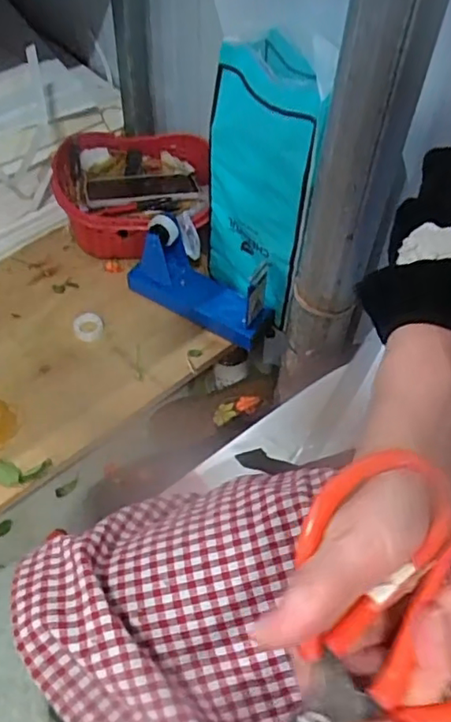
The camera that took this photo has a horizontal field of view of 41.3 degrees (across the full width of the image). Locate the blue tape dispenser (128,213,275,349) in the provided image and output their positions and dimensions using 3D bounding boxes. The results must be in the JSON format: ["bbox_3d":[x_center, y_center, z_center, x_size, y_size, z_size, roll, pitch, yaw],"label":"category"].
[{"bbox_3d":[-0.035,-0.113,0.789,0.199,0.124,0.065,29,56,19],"label":"blue tape dispenser"}]

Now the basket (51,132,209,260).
[{"bbox_3d":[-0.127,-0.224,0.862,0.209,0.141,0.159,5,51,1],"label":"basket"}]

